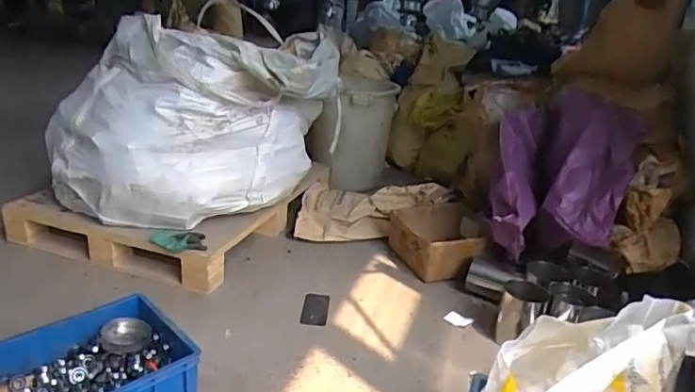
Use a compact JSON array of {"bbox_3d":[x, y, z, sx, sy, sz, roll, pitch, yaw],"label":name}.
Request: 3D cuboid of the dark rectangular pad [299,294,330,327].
[{"bbox_3d":[-0.091,0.320,1.497,0.072,0.011,0.161,11,19,-2],"label":"dark rectangular pad"}]

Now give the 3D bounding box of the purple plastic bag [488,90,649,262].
[{"bbox_3d":[0.694,-0.074,1.713,0.406,0.400,0.600,13,25,19],"label":"purple plastic bag"}]

